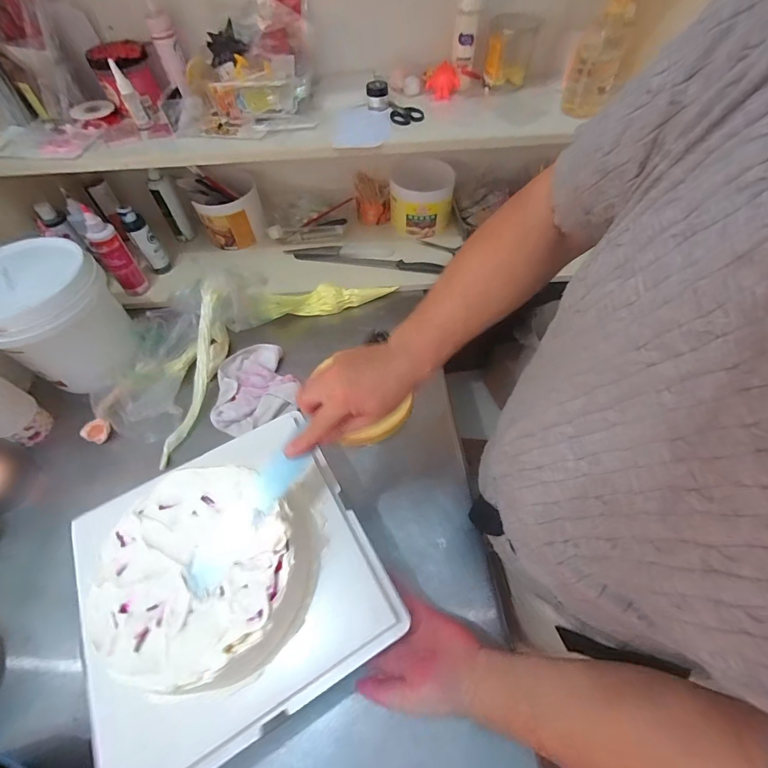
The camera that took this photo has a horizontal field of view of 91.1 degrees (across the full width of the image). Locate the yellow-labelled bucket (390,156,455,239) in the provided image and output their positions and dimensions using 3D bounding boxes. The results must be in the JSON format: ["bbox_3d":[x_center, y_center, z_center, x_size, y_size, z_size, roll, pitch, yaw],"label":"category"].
[{"bbox_3d":[0.088,-0.434,0.884,0.144,0.122,0.125,1,56,3],"label":"yellow-labelled bucket"}]

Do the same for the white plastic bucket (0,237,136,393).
[{"bbox_3d":[-0.558,-0.118,0.651,0.178,0.185,0.187,-1,56,2],"label":"white plastic bucket"}]

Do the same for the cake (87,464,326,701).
[{"bbox_3d":[-0.164,0.176,0.360,0.187,0.073,0.183,0,56,3],"label":"cake"}]

